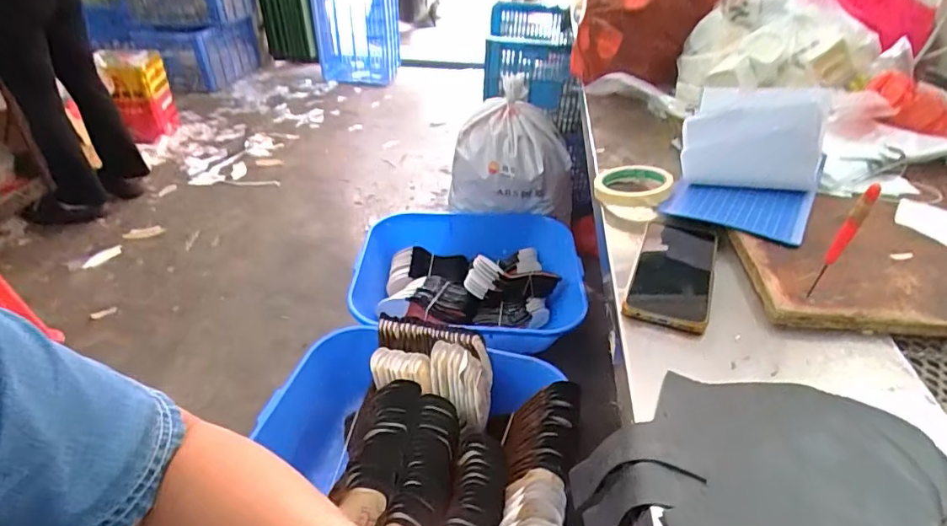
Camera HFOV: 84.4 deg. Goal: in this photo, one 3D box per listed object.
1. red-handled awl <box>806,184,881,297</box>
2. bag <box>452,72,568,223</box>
[{"bbox_3d":[0.306,-0.011,0.439,0.012,0.120,0.013,31,46,34],"label":"red-handled awl"},{"bbox_3d":[0.119,-0.317,1.615,0.367,0.377,0.230,-8,38,-11],"label":"bag"}]

